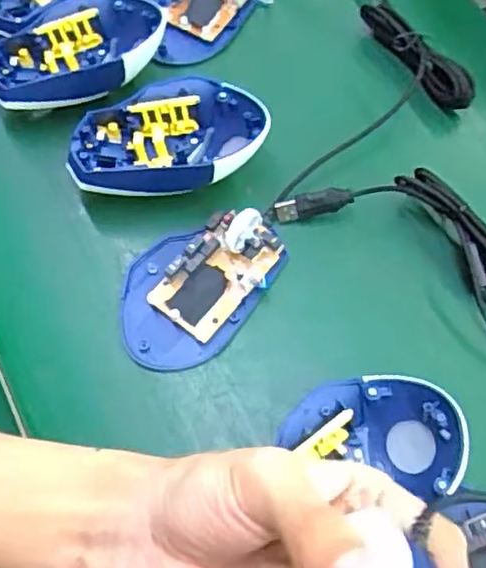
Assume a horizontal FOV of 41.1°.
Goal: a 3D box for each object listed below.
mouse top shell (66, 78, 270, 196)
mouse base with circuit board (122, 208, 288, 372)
[{"bbox_3d":[-0.045,-0.086,0.406,0.117,0.041,0.070,-11,66,-2],"label":"mouse top shell"},{"bbox_3d":[-0.030,-0.002,0.373,0.069,0.028,0.101,33,72,16],"label":"mouse base with circuit board"}]

